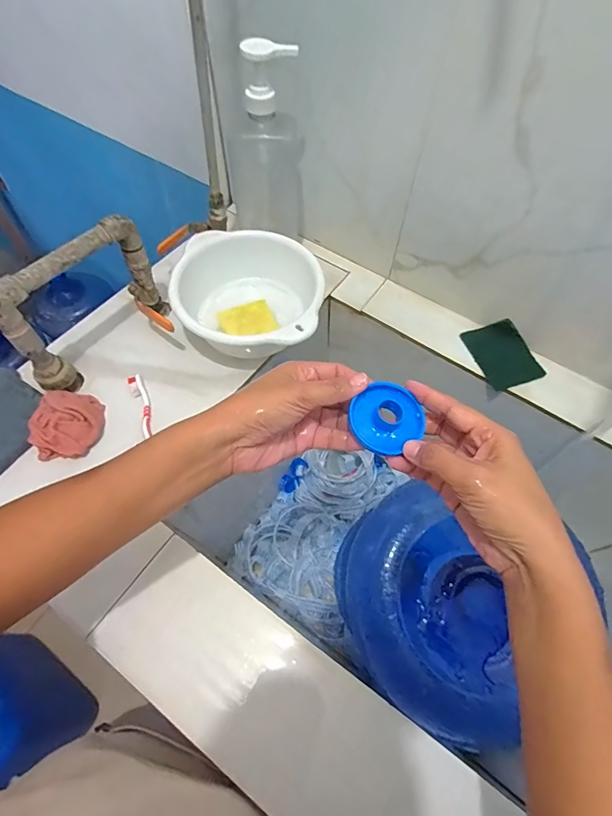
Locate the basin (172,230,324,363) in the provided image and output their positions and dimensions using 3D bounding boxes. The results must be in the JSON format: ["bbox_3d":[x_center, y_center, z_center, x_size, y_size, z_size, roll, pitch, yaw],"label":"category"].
[{"bbox_3d":[-0.079,-0.148,0.591,0.200,0.079,0.182,0,60,-1],"label":"basin"}]

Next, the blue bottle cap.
[{"bbox_3d":[0.059,0.006,0.308,0.048,0.019,0.050,0,60,-1],"label":"blue bottle cap"}]

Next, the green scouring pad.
[{"bbox_3d":[0.283,-0.078,0.603,0.080,0.013,0.102,-18,66,-4],"label":"green scouring pad"}]

